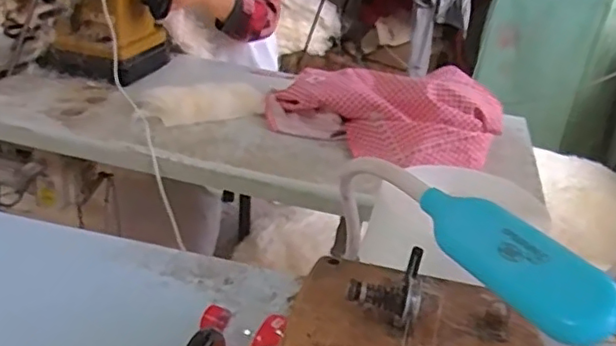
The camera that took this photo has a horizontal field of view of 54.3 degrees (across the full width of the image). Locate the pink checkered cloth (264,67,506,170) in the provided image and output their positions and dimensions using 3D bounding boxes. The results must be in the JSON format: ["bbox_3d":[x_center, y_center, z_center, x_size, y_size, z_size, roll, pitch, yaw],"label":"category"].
[{"bbox_3d":[0.138,-0.104,1.058,0.427,0.109,0.236,6,27,-2],"label":"pink checkered cloth"}]

